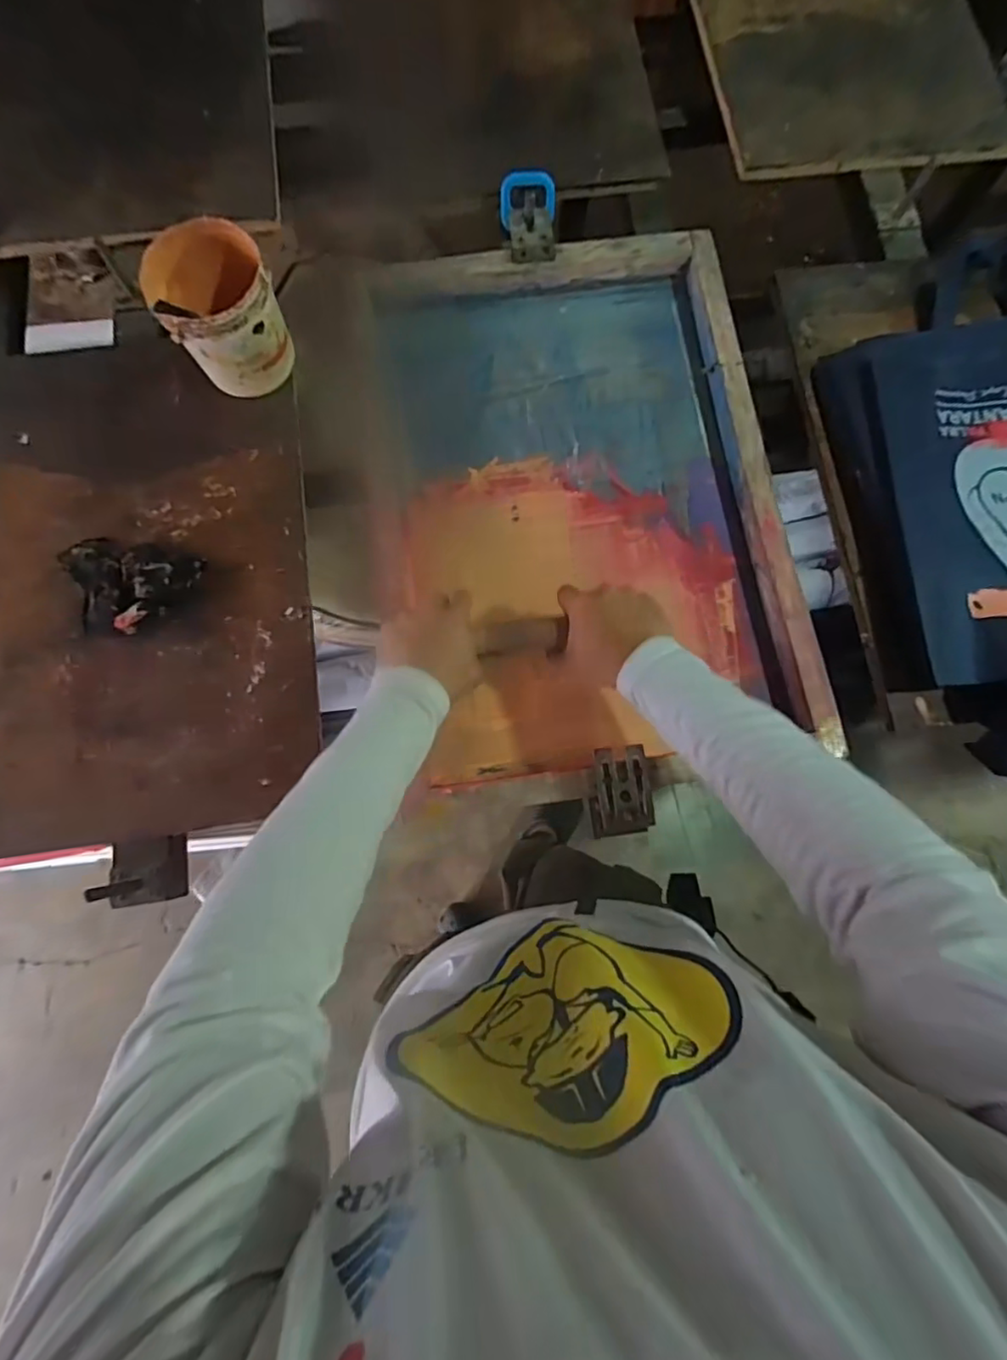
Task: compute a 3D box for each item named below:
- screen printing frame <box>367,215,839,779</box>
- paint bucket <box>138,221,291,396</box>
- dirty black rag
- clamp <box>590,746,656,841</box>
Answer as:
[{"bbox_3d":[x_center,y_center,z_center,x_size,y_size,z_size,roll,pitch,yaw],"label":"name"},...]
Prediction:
[{"bbox_3d":[0.076,-0.214,0.677,0.451,0.048,0.628,-7,78,-1],"label":"screen printing frame"},{"bbox_3d":[-0.309,-0.404,0.664,0.118,0.137,0.122,0,78,1],"label":"paint bucket"},{"bbox_3d":[-0.418,-0.105,0.644,0.151,0.027,0.101,11,78,3],"label":"dirty black rag"},{"bbox_3d":[0.115,0.112,0.594,0.061,0.029,0.084,-6,78,-1],"label":"clamp"}]

